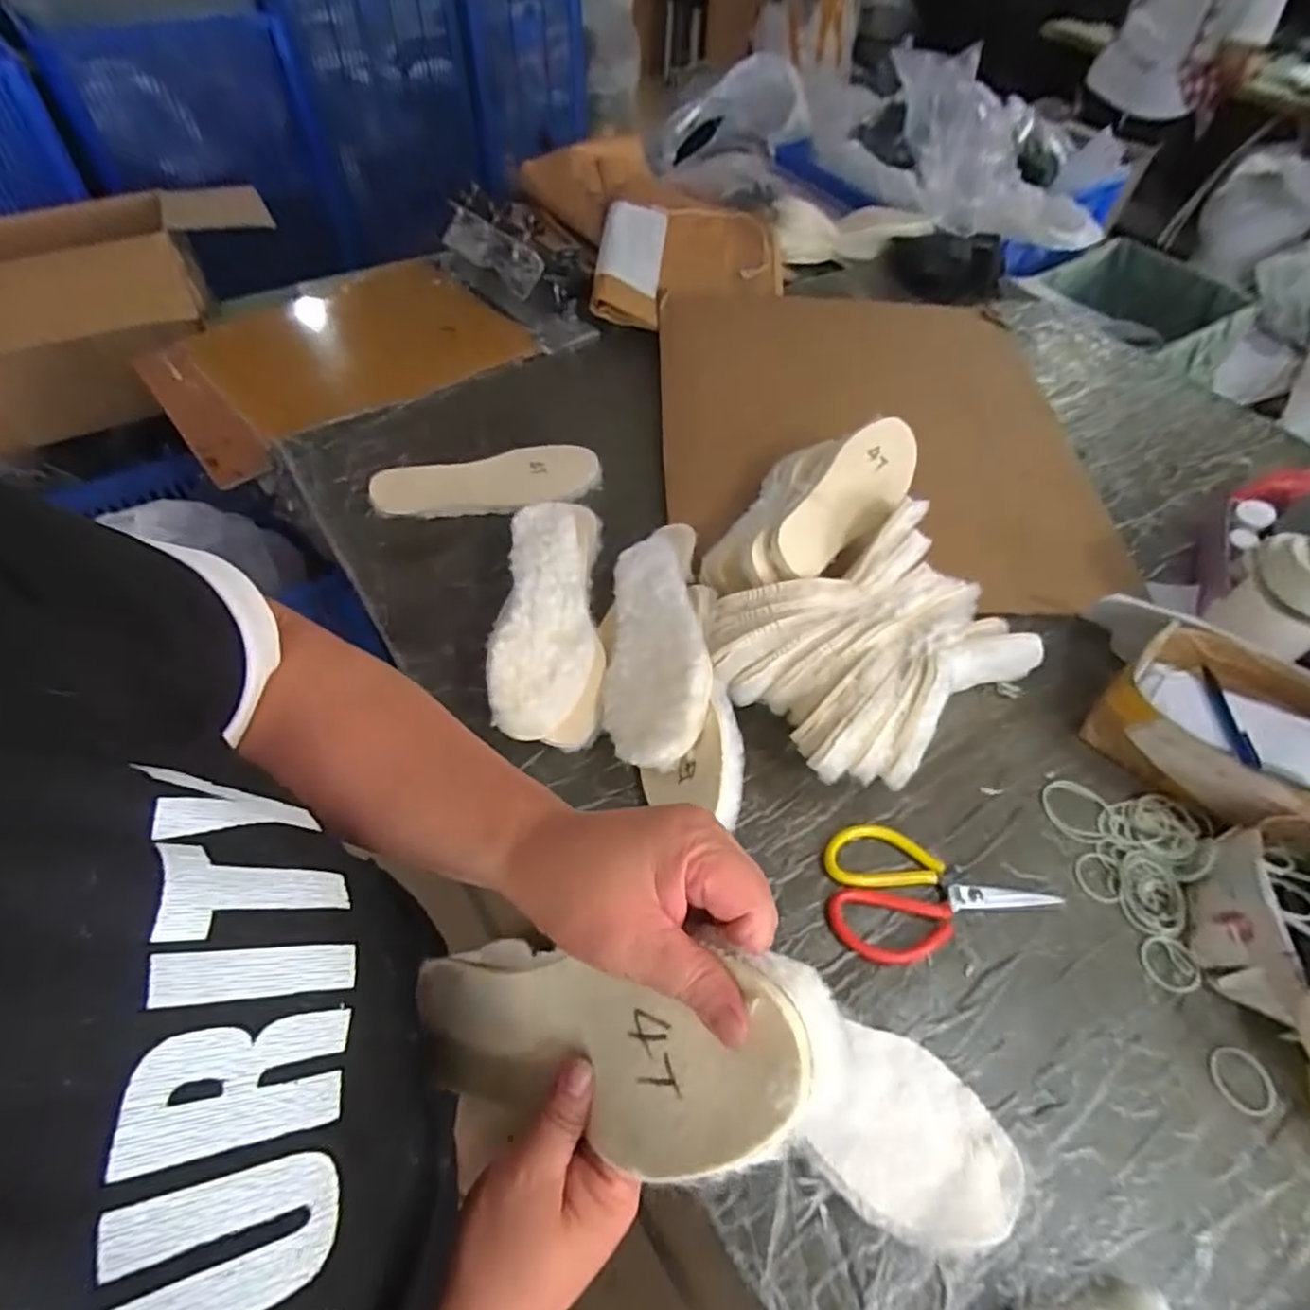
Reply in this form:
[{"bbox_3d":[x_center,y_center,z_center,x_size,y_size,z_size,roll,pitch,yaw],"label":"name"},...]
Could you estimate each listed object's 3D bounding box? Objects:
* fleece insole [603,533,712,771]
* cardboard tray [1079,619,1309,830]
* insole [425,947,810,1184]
[{"bbox_3d":[-0.001,-0.014,0.622,0.095,0.014,0.269,-17,47,16],"label":"fleece insole"},{"bbox_3d":[0.528,0.071,0.597,0.207,0.096,0.151,39,61,23],"label":"cardboard tray"},{"bbox_3d":[-0.036,0.179,0.306,0.236,0.012,0.079,-17,71,39],"label":"insole"}]

